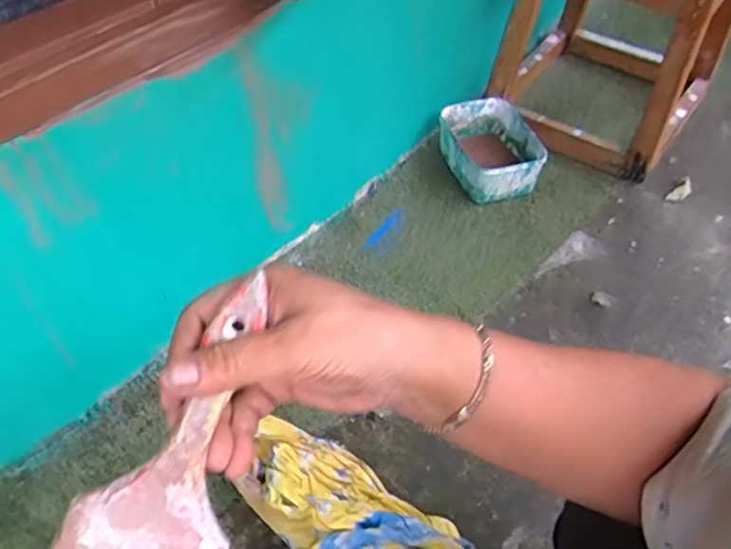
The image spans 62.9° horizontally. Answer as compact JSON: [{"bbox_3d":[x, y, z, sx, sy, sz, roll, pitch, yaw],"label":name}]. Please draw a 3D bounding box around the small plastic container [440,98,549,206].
[{"bbox_3d":[0.232,-0.231,1.114,0.156,0.089,0.211,-11,49,-5],"label":"small plastic container"}]

